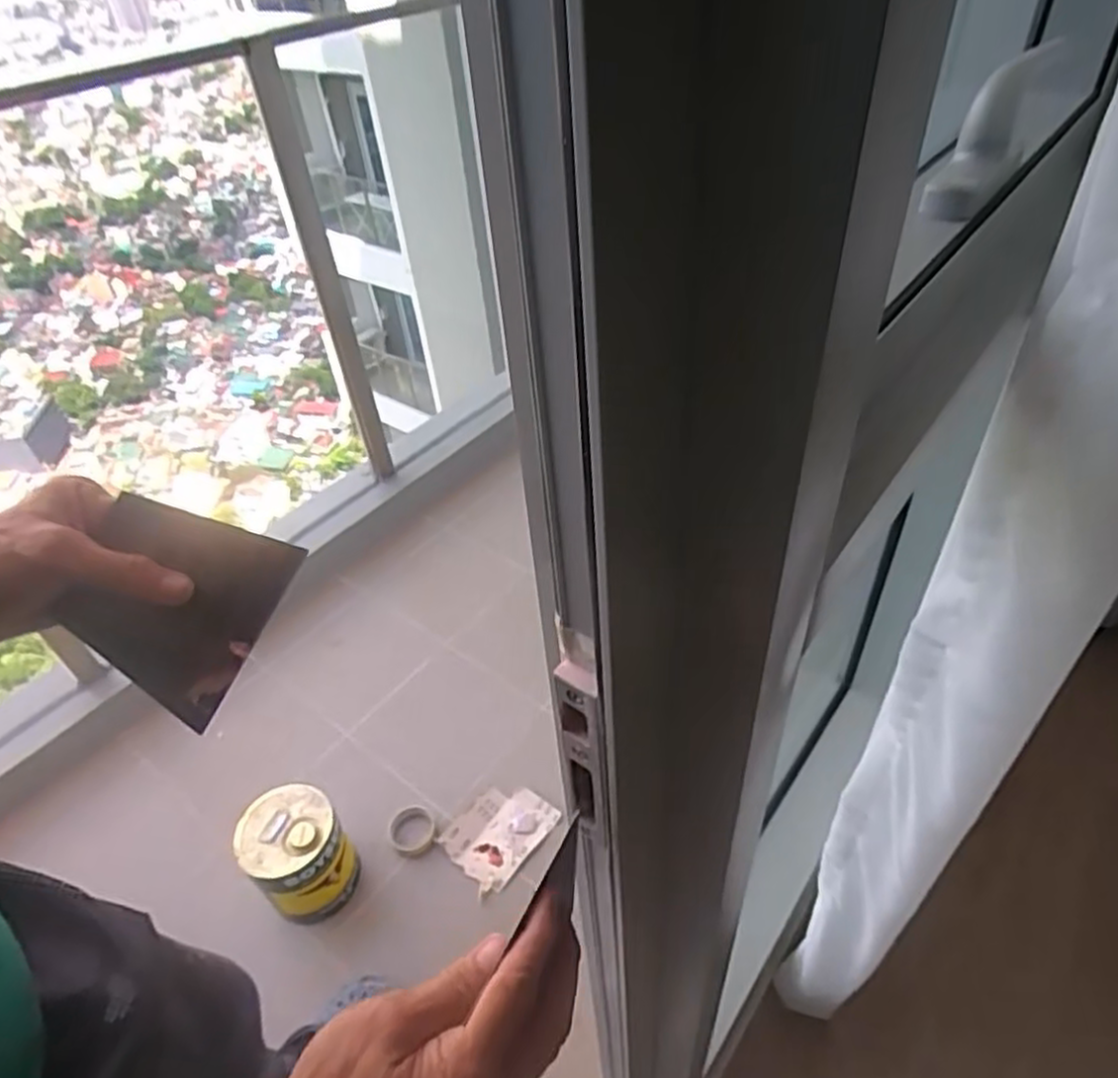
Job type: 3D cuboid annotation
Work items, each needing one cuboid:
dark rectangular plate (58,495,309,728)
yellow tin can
[{"bbox_3d":[-0.200,0.034,0.381,0.093,0.011,0.100,25,80,-7],"label":"dark rectangular plate"},{"bbox_3d":[-0.451,0.559,1.294,0.157,0.219,0.156,-3,42,3],"label":"yellow tin can"}]

